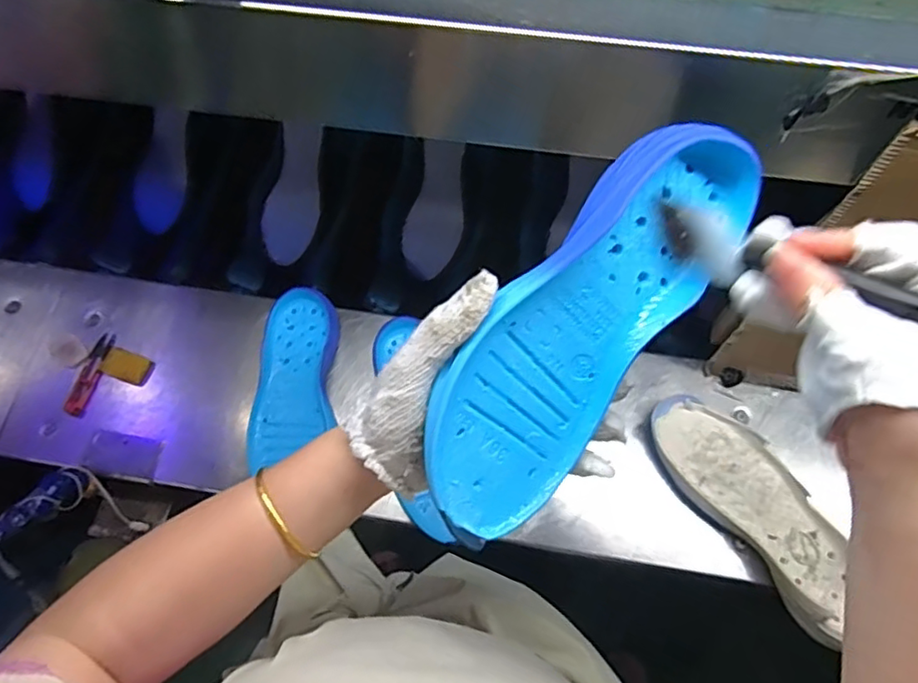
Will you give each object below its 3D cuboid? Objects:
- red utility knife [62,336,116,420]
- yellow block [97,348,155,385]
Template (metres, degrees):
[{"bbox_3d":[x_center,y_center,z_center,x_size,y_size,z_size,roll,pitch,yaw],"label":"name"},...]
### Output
[{"bbox_3d":[-0.434,0.039,0.715,0.026,0.008,0.103,12,68,3],"label":"red utility knife"},{"bbox_3d":[-0.394,0.030,0.717,0.059,0.016,0.033,18,68,5],"label":"yellow block"}]

